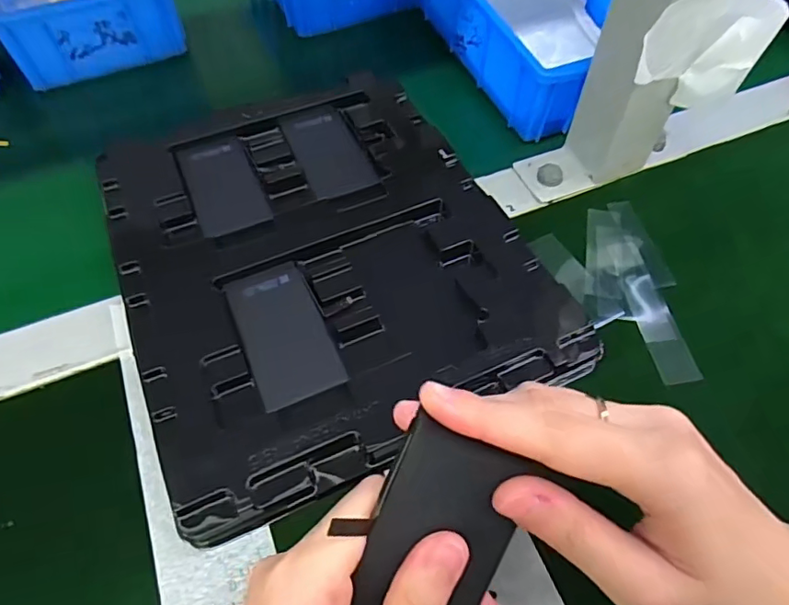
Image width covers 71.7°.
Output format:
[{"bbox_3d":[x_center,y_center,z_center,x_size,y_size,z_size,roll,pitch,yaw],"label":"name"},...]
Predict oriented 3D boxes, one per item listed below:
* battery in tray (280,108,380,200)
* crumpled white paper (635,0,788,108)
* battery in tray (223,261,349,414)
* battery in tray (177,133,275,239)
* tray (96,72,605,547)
[{"bbox_3d":[-0.046,-0.106,0.375,0.043,0.006,0.091,-20,60,-11],"label":"battery in tray"},{"bbox_3d":[0.160,-0.133,0.289,0.063,0.061,0.020,-4,58,-2],"label":"crumpled white paper"},{"bbox_3d":[-0.060,0.015,0.295,0.044,0.005,0.085,-22,60,-12],"label":"battery in tray"},{"bbox_3d":[-0.113,-0.079,0.360,0.044,0.004,0.087,-20,60,-12],"label":"battery in tray"},{"bbox_3d":[-0.048,-0.034,0.328,0.219,0.022,0.276,-22,60,-12],"label":"tray"}]

